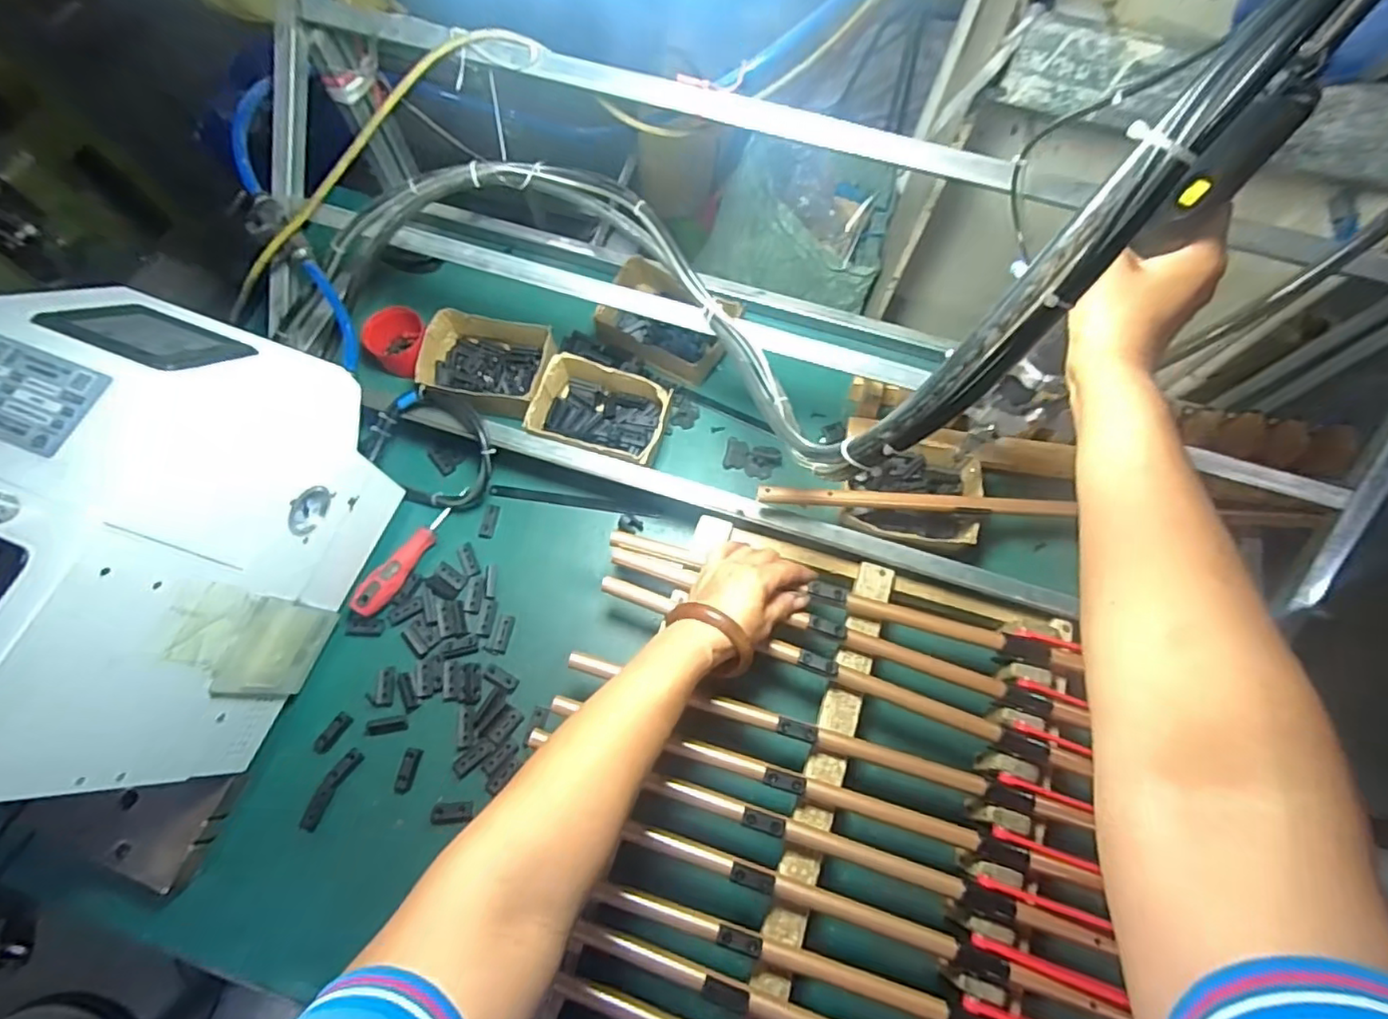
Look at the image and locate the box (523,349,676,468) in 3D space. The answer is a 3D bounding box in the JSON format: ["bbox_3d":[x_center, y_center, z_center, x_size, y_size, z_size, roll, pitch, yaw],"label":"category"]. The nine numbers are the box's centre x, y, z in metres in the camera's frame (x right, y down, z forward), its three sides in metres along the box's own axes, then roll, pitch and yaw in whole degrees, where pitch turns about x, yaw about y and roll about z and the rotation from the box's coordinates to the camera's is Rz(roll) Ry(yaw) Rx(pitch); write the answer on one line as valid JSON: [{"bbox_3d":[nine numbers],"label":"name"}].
[{"bbox_3d":[-0.100,-0.105,0.673,0.141,0.045,0.106,19,72,6],"label":"box"}]

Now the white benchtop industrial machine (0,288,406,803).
[{"bbox_3d":[-0.450,0.019,0.512,0.213,0.298,0.340,19,72,6],"label":"white benchtop industrial machine"}]

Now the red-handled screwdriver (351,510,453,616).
[{"bbox_3d":[-0.291,0.038,0.636,0.025,0.032,0.158,30,74,9],"label":"red-handled screwdriver"}]

